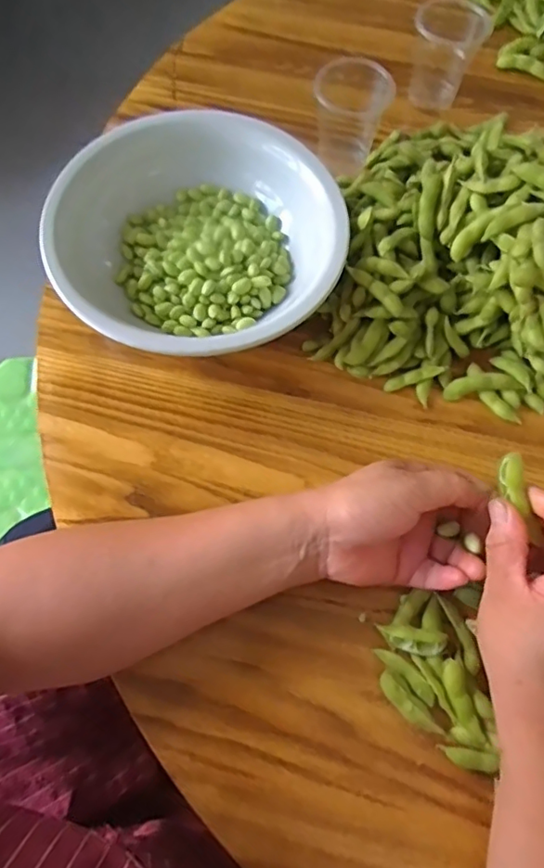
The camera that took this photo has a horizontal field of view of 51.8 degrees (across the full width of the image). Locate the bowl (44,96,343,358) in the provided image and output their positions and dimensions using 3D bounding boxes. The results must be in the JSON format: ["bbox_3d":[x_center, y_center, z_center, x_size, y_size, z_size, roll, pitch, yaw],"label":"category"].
[{"bbox_3d":[-0.055,-0.143,0.432,0.208,0.079,0.200,0,68,-1],"label":"bowl"}]

